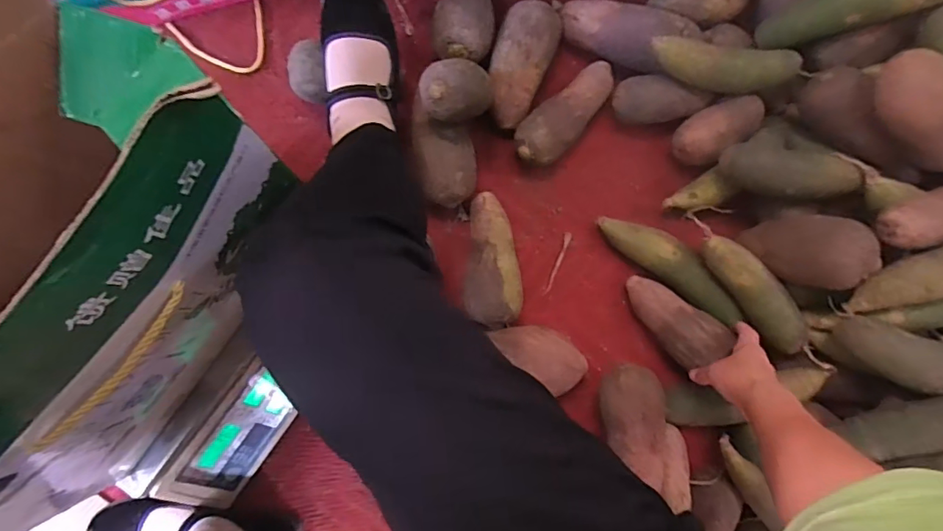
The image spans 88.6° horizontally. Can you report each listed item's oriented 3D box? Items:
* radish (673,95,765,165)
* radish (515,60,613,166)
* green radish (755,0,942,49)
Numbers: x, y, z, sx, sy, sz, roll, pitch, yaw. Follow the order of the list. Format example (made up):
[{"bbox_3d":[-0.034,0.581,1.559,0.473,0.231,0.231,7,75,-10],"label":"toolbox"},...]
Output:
[{"bbox_3d":[0.339,-0.189,0.666,0.116,0.050,0.066,-33,88,-7],"label":"radish"},{"bbox_3d":[0.132,-0.208,0.663,0.179,0.062,0.068,-43,89,-7],"label":"radish"},{"bbox_3d":[0.481,-0.322,0.591,0.210,0.052,0.049,-2,83,37],"label":"green radish"}]

